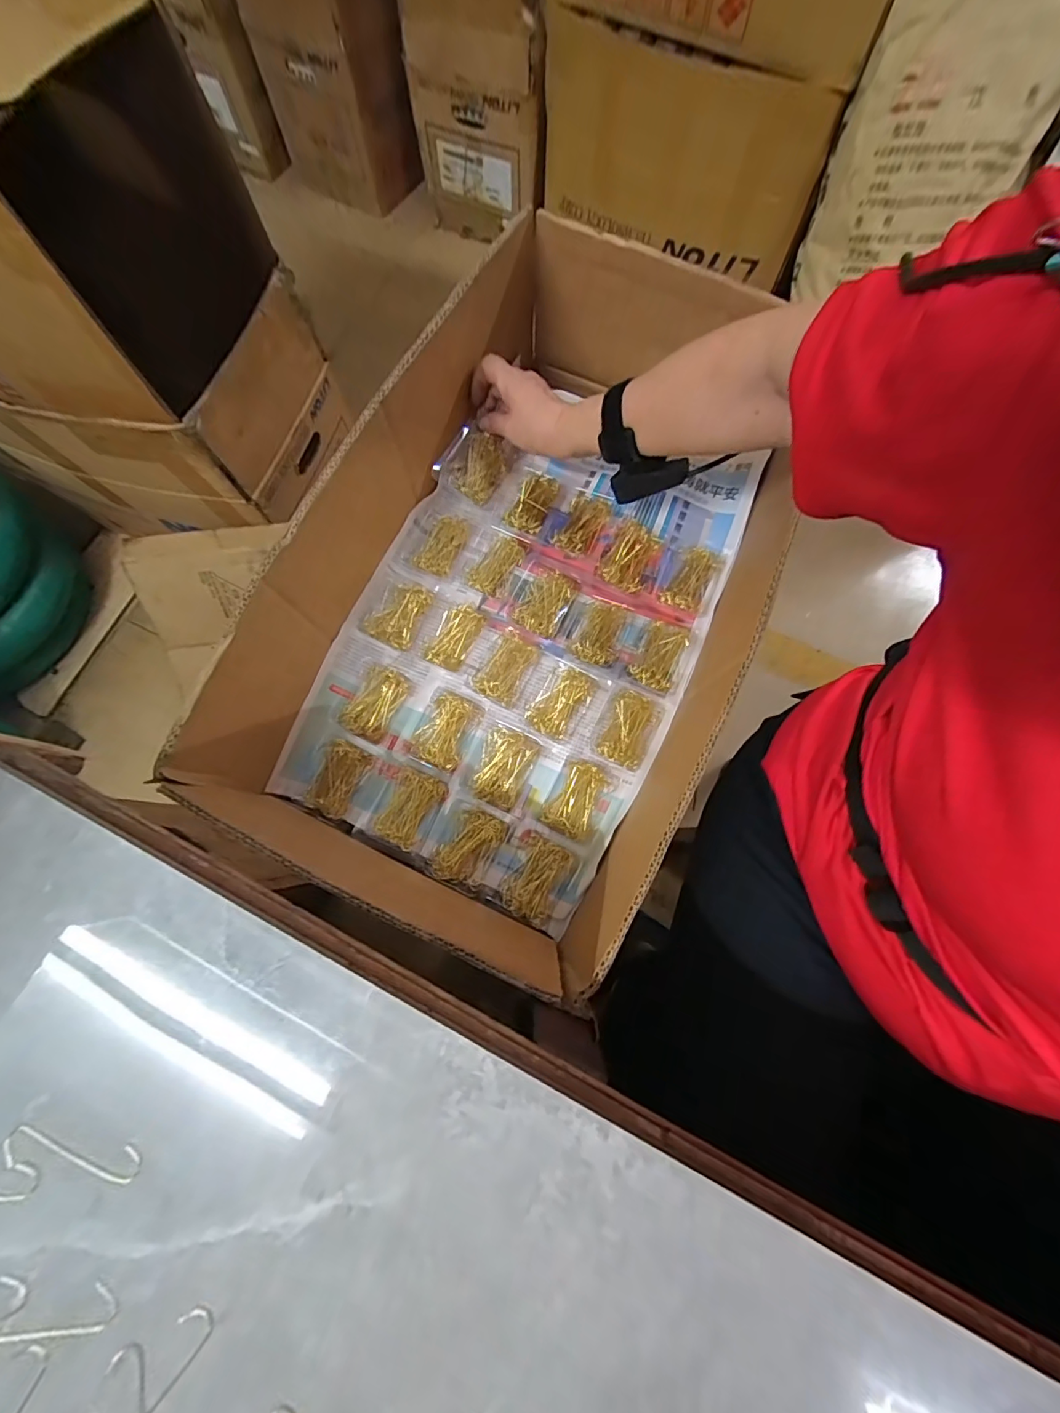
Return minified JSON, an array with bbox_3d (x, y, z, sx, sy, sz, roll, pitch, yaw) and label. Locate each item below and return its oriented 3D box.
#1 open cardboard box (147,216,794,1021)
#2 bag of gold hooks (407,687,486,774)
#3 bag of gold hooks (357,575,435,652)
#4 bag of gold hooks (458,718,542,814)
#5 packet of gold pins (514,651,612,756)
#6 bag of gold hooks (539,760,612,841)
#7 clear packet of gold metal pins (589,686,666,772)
[{"bbox_3d":[0.016,-0.124,0.457,0.351,0.167,0.590,26,77,7],"label":"open cardboard box"},{"bbox_3d":[-0.085,0.023,0.487,0.053,0.023,0.074,27,77,8],"label":"bag of gold hooks"},{"bbox_3d":[-0.138,-0.101,0.517,0.057,0.026,0.076,22,76,6],"label":"bag of gold hooks"},{"bbox_3d":[-0.031,0.058,0.481,0.065,0.030,0.078,23,77,7],"label":"bag of gold hooks"},{"bbox_3d":[0.032,-0.007,0.489,0.079,0.027,0.087,22,76,6],"label":"packet of gold pins"},{"bbox_3d":[0.048,0.091,0.476,0.048,0.024,0.072,32,78,9],"label":"bag of gold hooks"},{"bbox_3d":[0.096,0.020,0.484,0.054,0.020,0.079,26,77,7],"label":"clear packet of gold metal pins"}]

